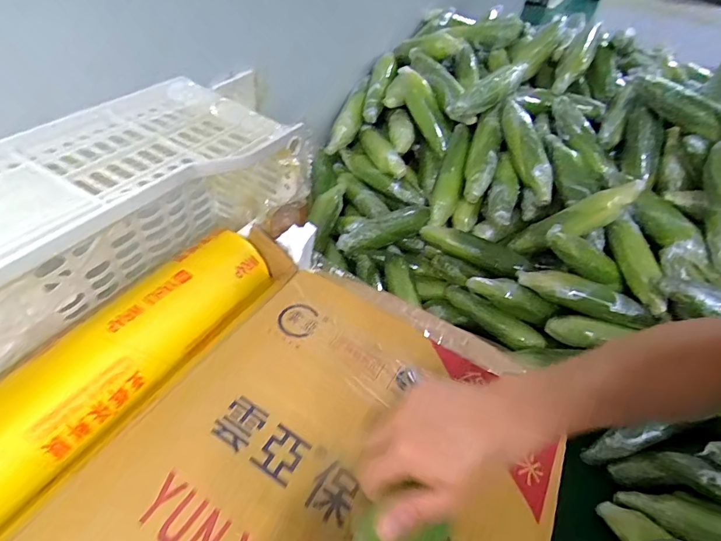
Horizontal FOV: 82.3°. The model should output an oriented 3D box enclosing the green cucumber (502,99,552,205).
[{"bbox_3d":[0.321,-0.235,0.796,0.061,0.041,0.237,-4,66,-9],"label":"green cucumber"}]

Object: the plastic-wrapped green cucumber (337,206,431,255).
[{"bbox_3d":[0.056,-0.084,0.783,0.212,0.049,0.057,-30,58,-32],"label":"plastic-wrapped green cucumber"}]

